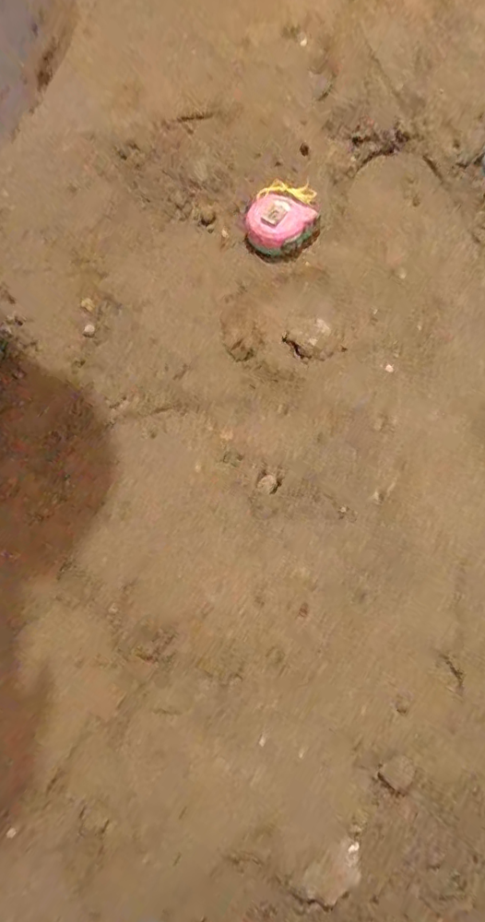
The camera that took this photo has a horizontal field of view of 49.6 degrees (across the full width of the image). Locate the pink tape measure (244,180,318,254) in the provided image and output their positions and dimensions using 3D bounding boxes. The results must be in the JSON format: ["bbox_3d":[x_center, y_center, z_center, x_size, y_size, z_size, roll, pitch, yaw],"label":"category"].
[{"bbox_3d":[0.041,-0.274,0.576,0.073,0.027,0.091,3,72,2],"label":"pink tape measure"}]

